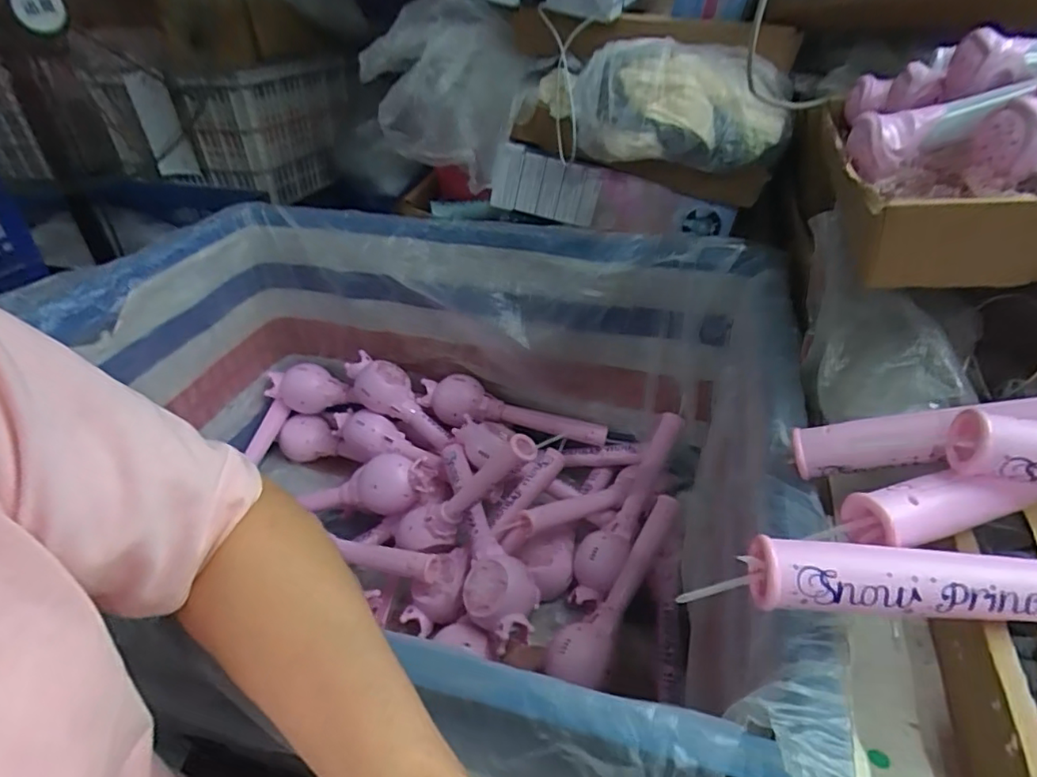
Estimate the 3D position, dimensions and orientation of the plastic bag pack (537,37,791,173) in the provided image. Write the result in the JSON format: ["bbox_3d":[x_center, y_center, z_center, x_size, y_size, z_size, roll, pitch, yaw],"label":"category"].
[{"bbox_3d":[0.173,-0.341,0.695,0.287,0.128,0.149,4,36,8],"label":"plastic bag pack"}]

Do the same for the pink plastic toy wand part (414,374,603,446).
[{"bbox_3d":[-0.015,0.044,0.929,0.304,0.083,0.065,9,37,14],"label":"pink plastic toy wand part"}]

